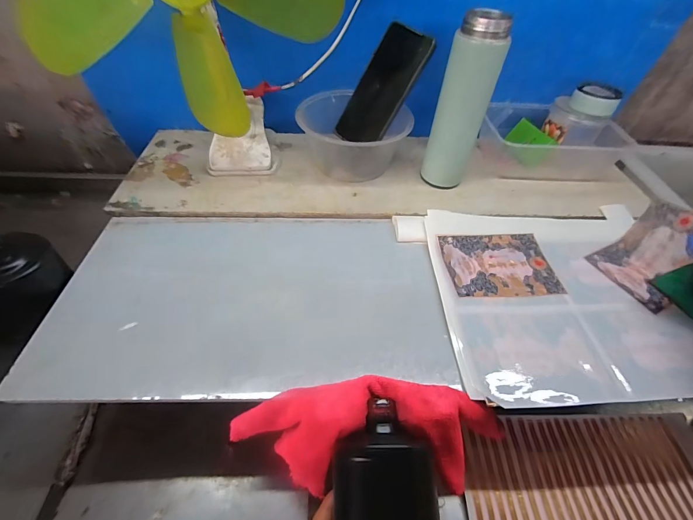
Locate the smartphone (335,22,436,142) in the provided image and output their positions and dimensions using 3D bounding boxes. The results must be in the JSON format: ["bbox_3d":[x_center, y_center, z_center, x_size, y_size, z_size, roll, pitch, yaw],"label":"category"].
[{"bbox_3d":[0.049,-0.232,0.462,0.074,0.156,0.011,43,27,20],"label":"smartphone"}]

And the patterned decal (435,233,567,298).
[{"bbox_3d":[0.190,0.004,0.418,0.135,0.005,0.096,-2,49,-6],"label":"patterned decal"}]

